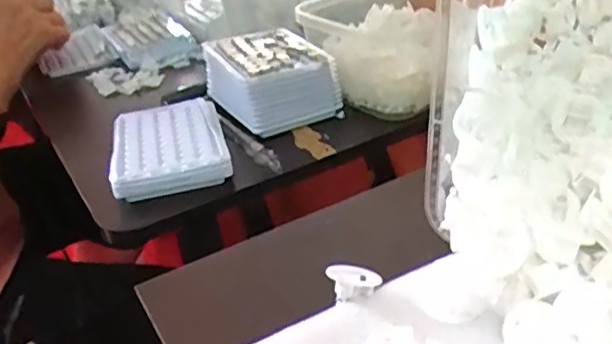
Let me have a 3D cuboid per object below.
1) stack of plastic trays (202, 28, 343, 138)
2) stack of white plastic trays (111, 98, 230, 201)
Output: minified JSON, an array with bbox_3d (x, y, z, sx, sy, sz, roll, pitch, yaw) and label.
[{"bbox_3d":[-0.042,-0.095,0.617,0.105,0.060,0.134,-24,36,-24],"label":"stack of plastic trays"},{"bbox_3d":[-0.123,-0.021,0.547,0.099,0.031,0.123,-14,33,-10],"label":"stack of white plastic trays"}]

